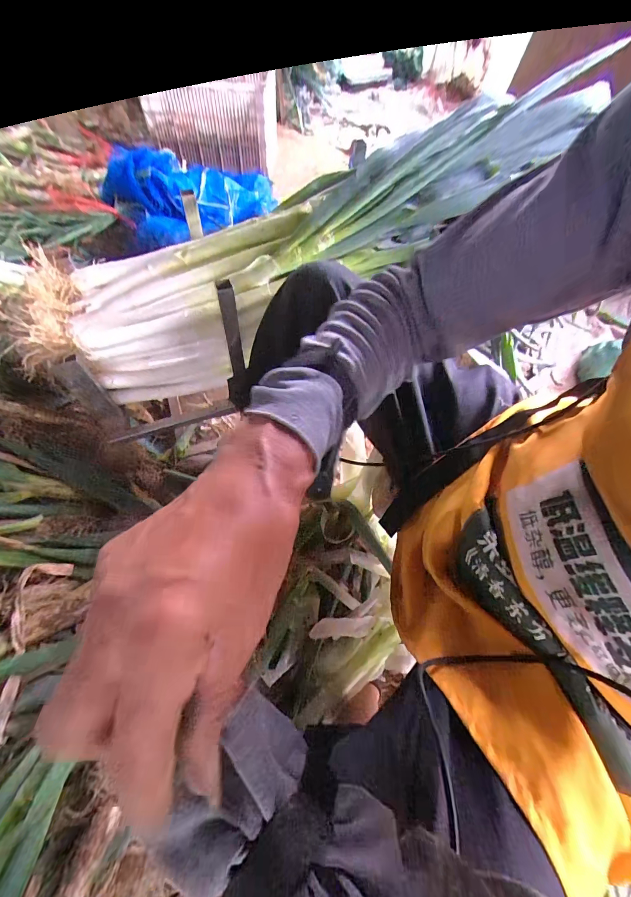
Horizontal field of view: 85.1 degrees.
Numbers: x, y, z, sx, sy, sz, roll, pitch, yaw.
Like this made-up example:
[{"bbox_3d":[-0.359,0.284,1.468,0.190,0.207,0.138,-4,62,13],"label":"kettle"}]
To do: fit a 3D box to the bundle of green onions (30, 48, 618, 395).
[{"bbox_3d":[-0.004,-0.376,0.601,0.911,0.241,0.246,-23,62,5],"label":"bundle of green onions"}]

